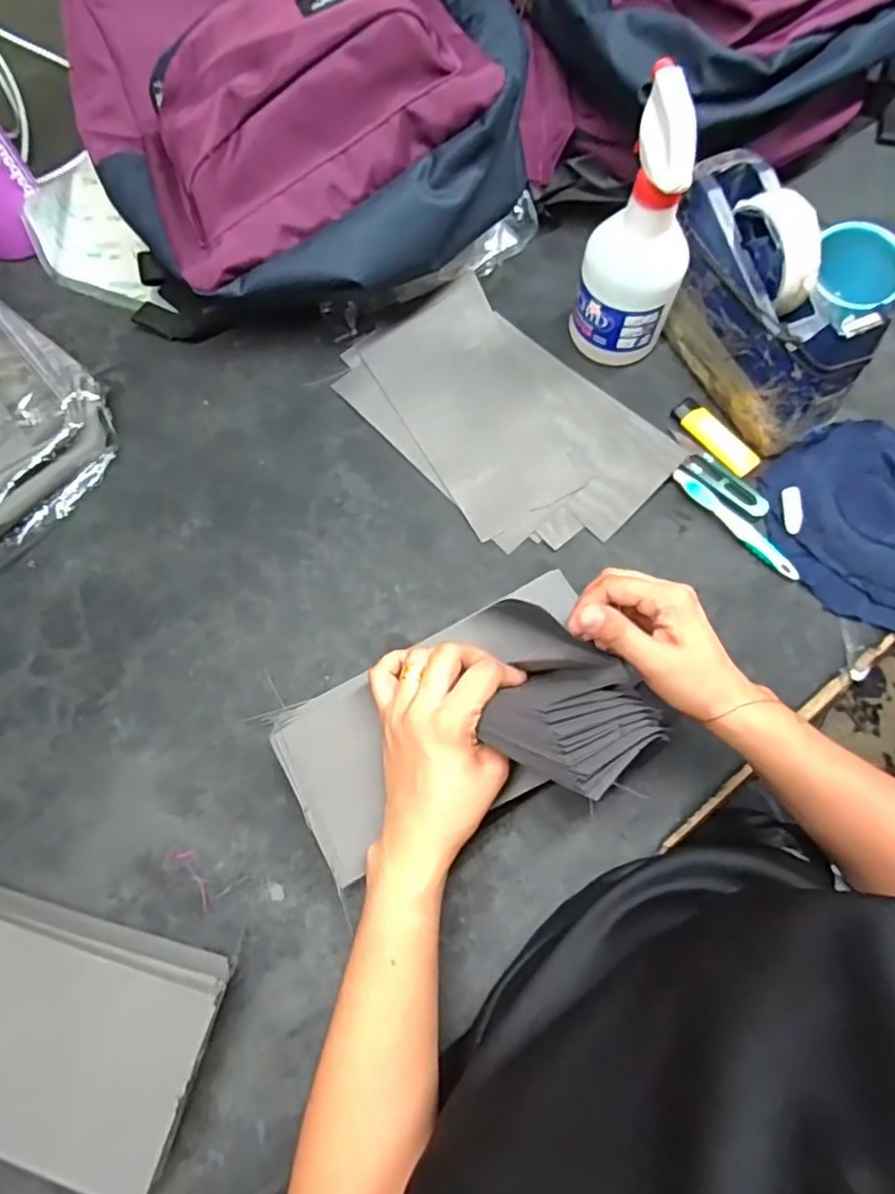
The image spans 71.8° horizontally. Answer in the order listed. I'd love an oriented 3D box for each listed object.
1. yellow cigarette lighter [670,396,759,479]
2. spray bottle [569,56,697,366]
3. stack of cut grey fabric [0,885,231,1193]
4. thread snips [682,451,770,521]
[{"bbox_3d":[0.222,-0.134,0.511,0.021,0.011,0.080,-36,74,-11],"label":"yellow cigarette lighter"},{"bbox_3d":[0.147,-0.270,0.467,0.079,0.182,0.078,17,72,7],"label":"spray bottle"},{"bbox_3d":[-0.252,0.248,0.370,0.225,0.055,0.105,15,72,6],"label":"stack of cut grey fabric"},{"bbox_3d":[0.226,-0.090,0.501,0.030,0.006,0.073,-40,75,-12],"label":"thread snips"}]

